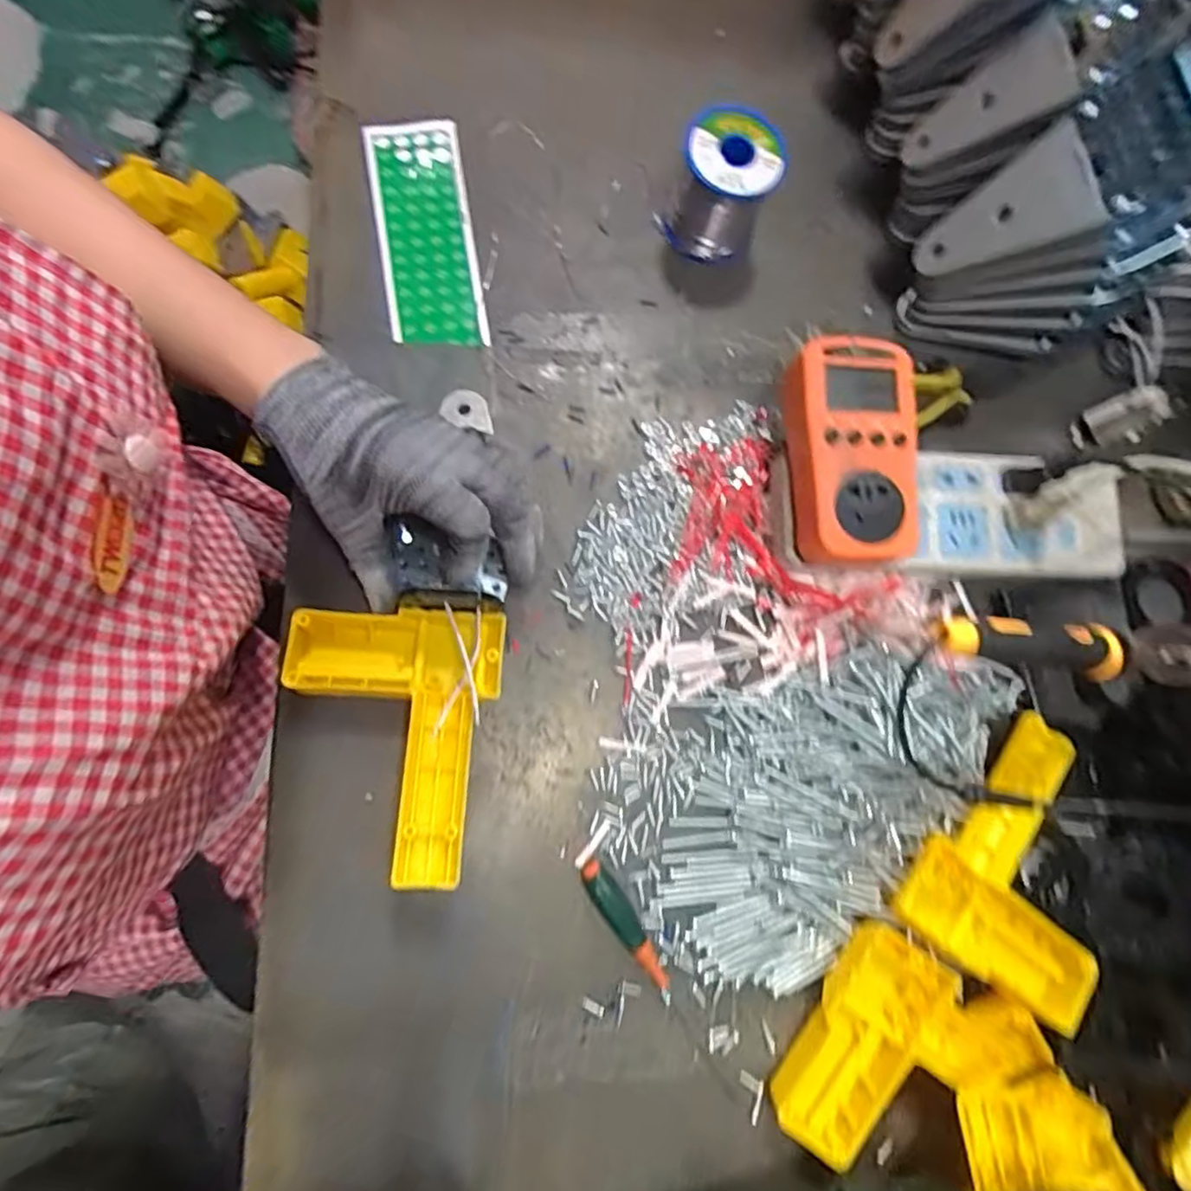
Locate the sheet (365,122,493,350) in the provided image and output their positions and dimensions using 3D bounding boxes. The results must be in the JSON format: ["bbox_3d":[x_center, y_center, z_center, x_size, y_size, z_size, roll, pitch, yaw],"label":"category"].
[{"bbox_3d":[-0.115,-0.247,0.447,0.062,0.007,0.168,-9,78,-10],"label":"sheet"}]

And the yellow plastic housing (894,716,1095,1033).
[{"bbox_3d":[0.254,0.156,0.385,0.110,0.028,0.145,38,77,2],"label":"yellow plastic housing"}]

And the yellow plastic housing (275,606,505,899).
[{"bbox_3d":[-0.114,0.078,0.363,0.114,0.035,0.143,3,77,-1],"label":"yellow plastic housing"}]

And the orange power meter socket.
[{"bbox_3d":[0.146,-0.081,0.384,0.075,0.035,0.126,1,79,-6],"label":"orange power meter socket"}]

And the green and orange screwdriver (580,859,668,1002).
[{"bbox_3d":[0.019,0.187,0.369,0.018,0.011,0.084,-36,85,-12],"label":"green and orange screwdriver"}]

